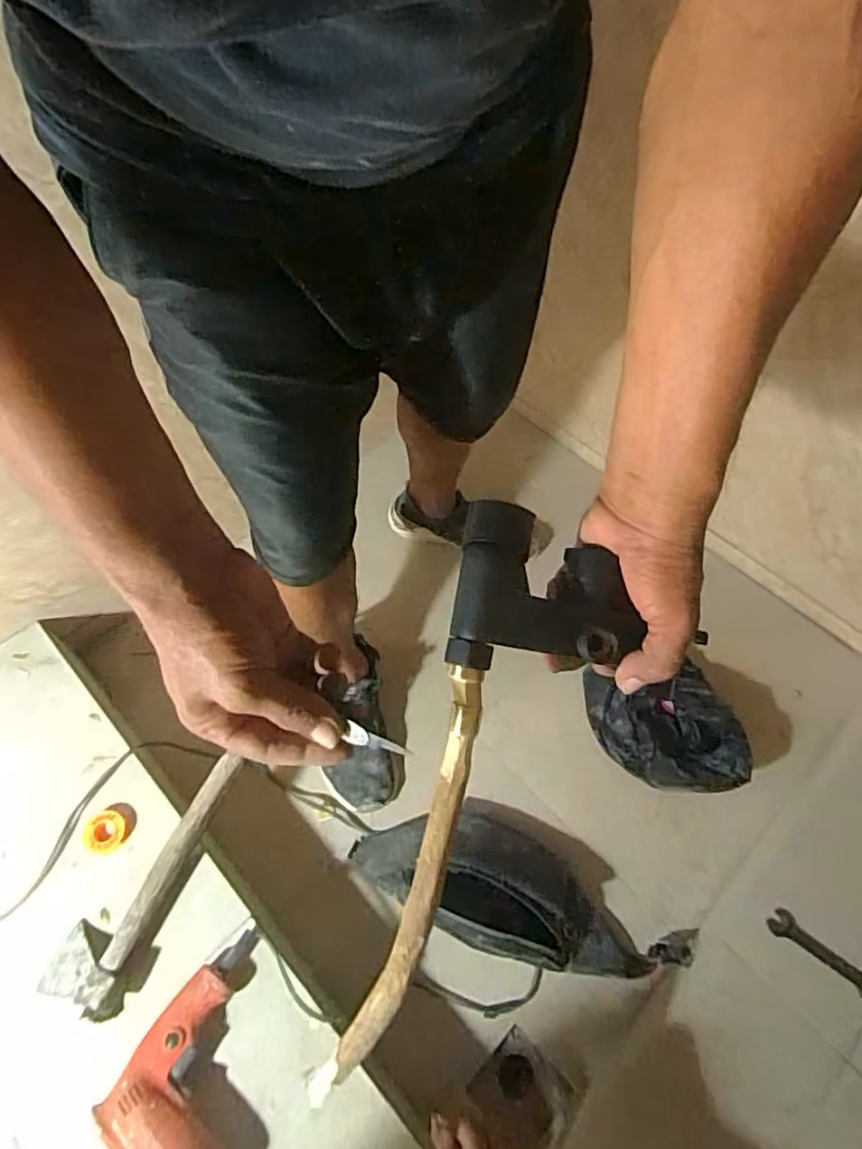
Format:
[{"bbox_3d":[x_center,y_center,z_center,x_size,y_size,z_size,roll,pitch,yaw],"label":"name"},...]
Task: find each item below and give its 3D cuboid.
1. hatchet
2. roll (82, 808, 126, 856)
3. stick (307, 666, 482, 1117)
[{"bbox_3d":[-0.357,0.366,0.787,0.103,0.045,0.311,19,60,8],"label":"hatchet"},{"bbox_3d":[-0.427,0.337,0.820,0.055,0.013,0.057,1,59,-2],"label":"roll"},{"bbox_3d":[-0.013,0.193,0.385,0.037,0.021,0.277,18,86,7],"label":"stick"}]

